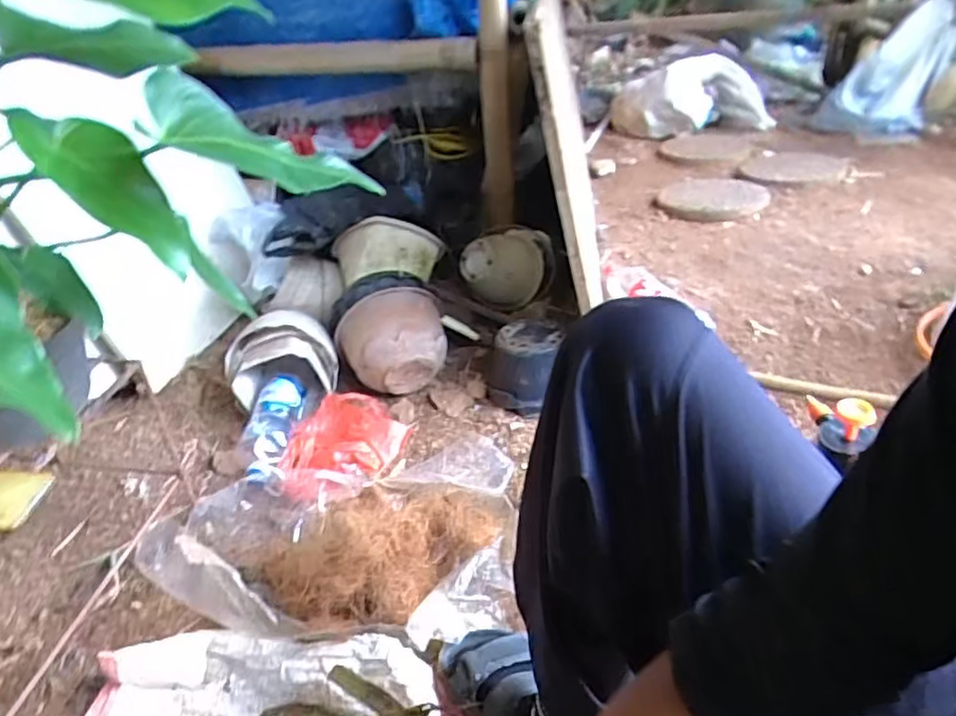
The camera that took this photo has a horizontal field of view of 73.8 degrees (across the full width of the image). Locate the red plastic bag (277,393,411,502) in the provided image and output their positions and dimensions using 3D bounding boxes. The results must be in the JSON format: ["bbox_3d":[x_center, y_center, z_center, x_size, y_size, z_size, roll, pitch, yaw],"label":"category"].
[{"bbox_3d":[-0.229,0.148,1.078,0.183,0.051,0.243,4,36,15],"label":"red plastic bag"}]

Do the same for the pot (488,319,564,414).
[{"bbox_3d":[0.084,0.016,1.166,0.134,0.125,0.145,-4,30,2],"label":"pot"}]

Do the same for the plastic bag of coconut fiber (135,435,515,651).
[{"bbox_3d":[-0.217,0.209,0.893,0.521,0.147,0.371,-7,34,0],"label":"plastic bag of coconut fiber"}]

